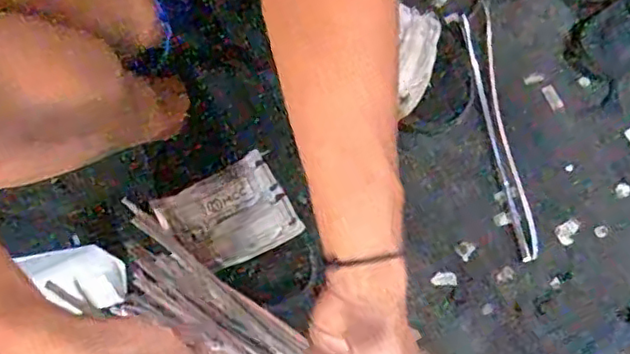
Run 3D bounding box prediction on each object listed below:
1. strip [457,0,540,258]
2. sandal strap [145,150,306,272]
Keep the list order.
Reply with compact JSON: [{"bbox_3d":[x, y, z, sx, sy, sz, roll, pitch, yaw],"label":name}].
[{"bbox_3d":[0.178,-0.045,0.589,0.026,0.020,0.242,-10,72,-2],"label":"strip"},{"bbox_3d":[-0.074,0.034,0.537,0.101,0.016,0.081,-25,104,3],"label":"sandal strap"}]

